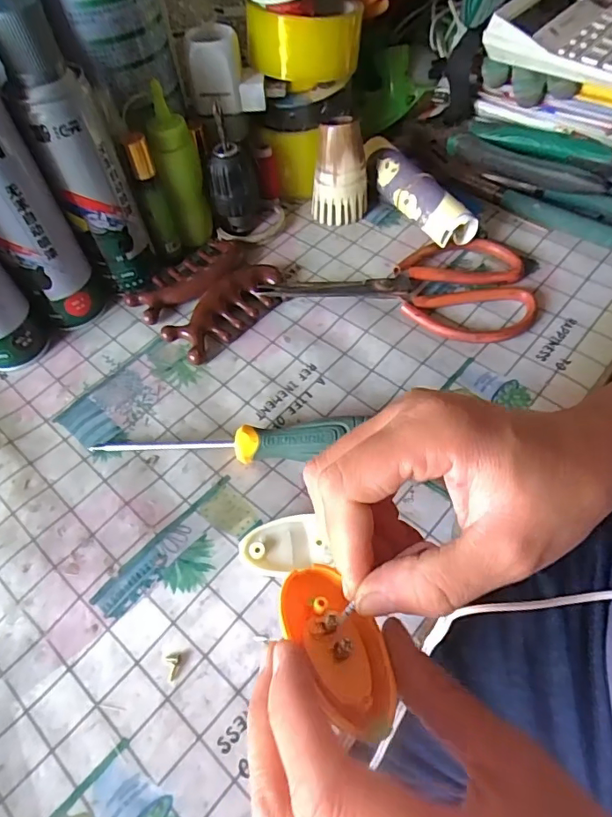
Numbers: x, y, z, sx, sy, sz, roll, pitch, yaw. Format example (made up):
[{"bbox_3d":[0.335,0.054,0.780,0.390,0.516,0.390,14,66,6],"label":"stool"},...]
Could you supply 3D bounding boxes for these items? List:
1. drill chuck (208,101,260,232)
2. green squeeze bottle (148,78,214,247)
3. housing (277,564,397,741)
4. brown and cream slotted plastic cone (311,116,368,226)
[{"bbox_3d":[-0.060,-0.191,0.409,0.039,0.094,0.040,-10,56,-2],"label":"drill chuck"},{"bbox_3d":[-0.097,-0.180,0.387,0.025,0.116,0.028,-2,56,3],"label":"green squeeze bottle"},{"bbox_3d":[0.011,0.081,0.173,0.028,0.009,0.058,-25,51,-12],"label":"housing"},{"bbox_3d":[0.028,-0.201,0.420,0.046,0.082,0.039,-2,56,3],"label":"brown and cream slotted plastic cone"}]

